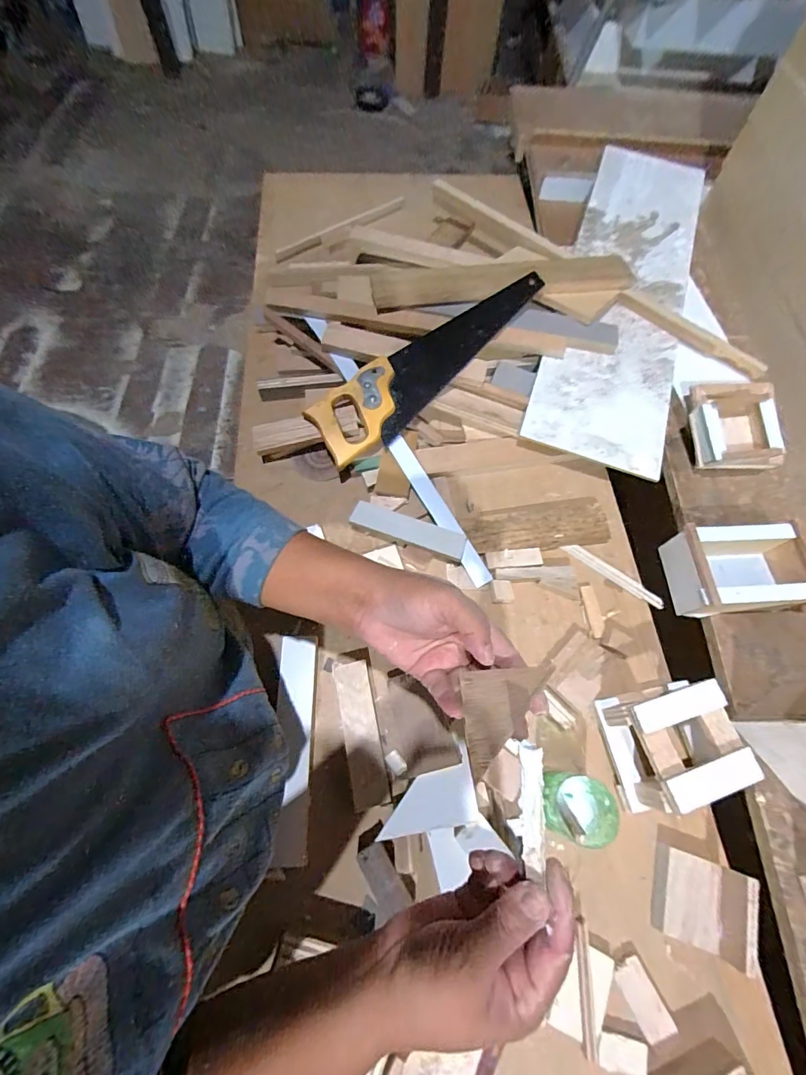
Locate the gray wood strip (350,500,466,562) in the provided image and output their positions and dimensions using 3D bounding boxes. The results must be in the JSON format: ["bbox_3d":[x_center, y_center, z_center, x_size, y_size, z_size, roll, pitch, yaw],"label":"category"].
[{"bbox_3d":[0.006,-0.008,0.552,0.146,0.015,0.036,19,70,5],"label":"gray wood strip"}]

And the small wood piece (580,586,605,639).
[{"bbox_3d":[0.236,0.092,0.538,0.018,0.004,0.063,-7,70,-5],"label":"small wood piece"}]

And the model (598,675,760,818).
[{"bbox_3d":[0.269,0.208,0.433,0.103,0.076,0.108,-13,67,-5],"label":"model"}]

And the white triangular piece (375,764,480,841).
[{"bbox_3d":[0.024,0.259,0.426,0.094,0.004,0.049,-10,57,-1],"label":"white triangular piece"}]

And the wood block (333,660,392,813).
[{"bbox_3d":[-0.045,0.208,0.465,0.039,0.018,0.141,-11,66,-7],"label":"wood block"}]

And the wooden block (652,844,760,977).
[{"bbox_3d":[0.275,0.338,0.402,0.064,0.059,0.073,18,68,8],"label":"wooden block"}]

